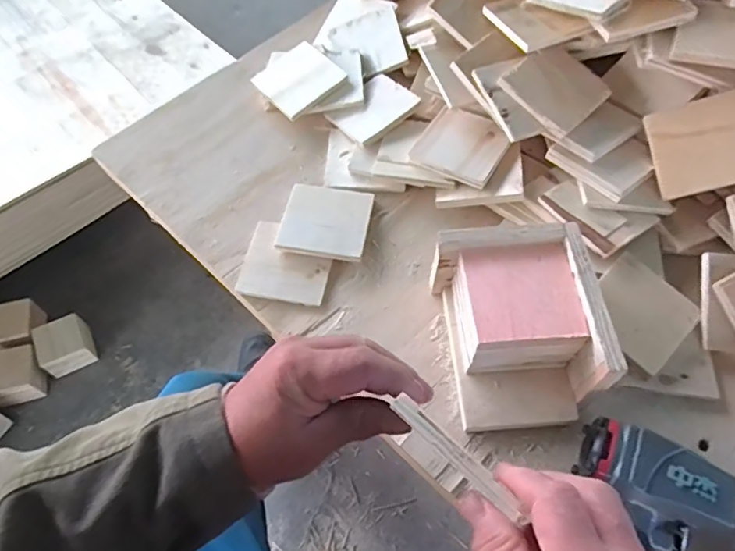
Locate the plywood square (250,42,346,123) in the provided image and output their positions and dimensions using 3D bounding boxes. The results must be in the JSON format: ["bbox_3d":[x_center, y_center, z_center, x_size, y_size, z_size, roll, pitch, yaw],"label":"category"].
[{"bbox_3d":[-0.092,-0.258,0.689,0.091,0.010,0.105,-41,64,-3],"label":"plywood square"}]

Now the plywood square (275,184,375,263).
[{"bbox_3d":[-0.046,-0.064,0.593,0.093,0.009,0.103,9,52,3],"label":"plywood square"}]

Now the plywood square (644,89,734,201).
[{"bbox_3d":[0.349,-0.138,0.550,0.094,0.006,0.096,-13,76,22],"label":"plywood square"}]

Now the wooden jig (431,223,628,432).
[{"bbox_3d":[0.134,0.047,0.480,0.122,0.098,0.156,-4,59,-2],"label":"wooden jig"}]

